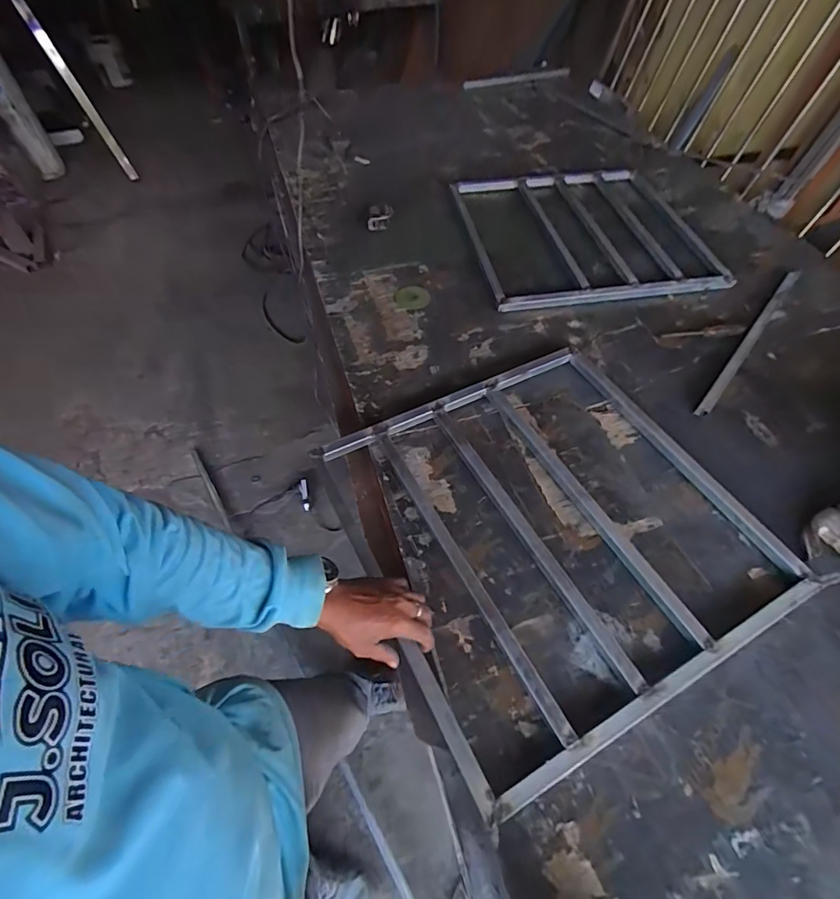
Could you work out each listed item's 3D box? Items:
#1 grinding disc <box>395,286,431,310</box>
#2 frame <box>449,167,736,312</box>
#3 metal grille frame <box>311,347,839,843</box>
[{"bbox_3d":[-0.017,-0.342,1.020,0.075,0.004,0.088,-6,55,-4],"label":"grinding disc"},{"bbox_3d":[0.390,-0.573,1.156,0.570,0.048,0.582,-8,53,-5],"label":"frame"},{"bbox_3d":[0.197,0.097,0.700,0.578,0.034,0.539,-24,58,-16],"label":"metal grille frame"}]

